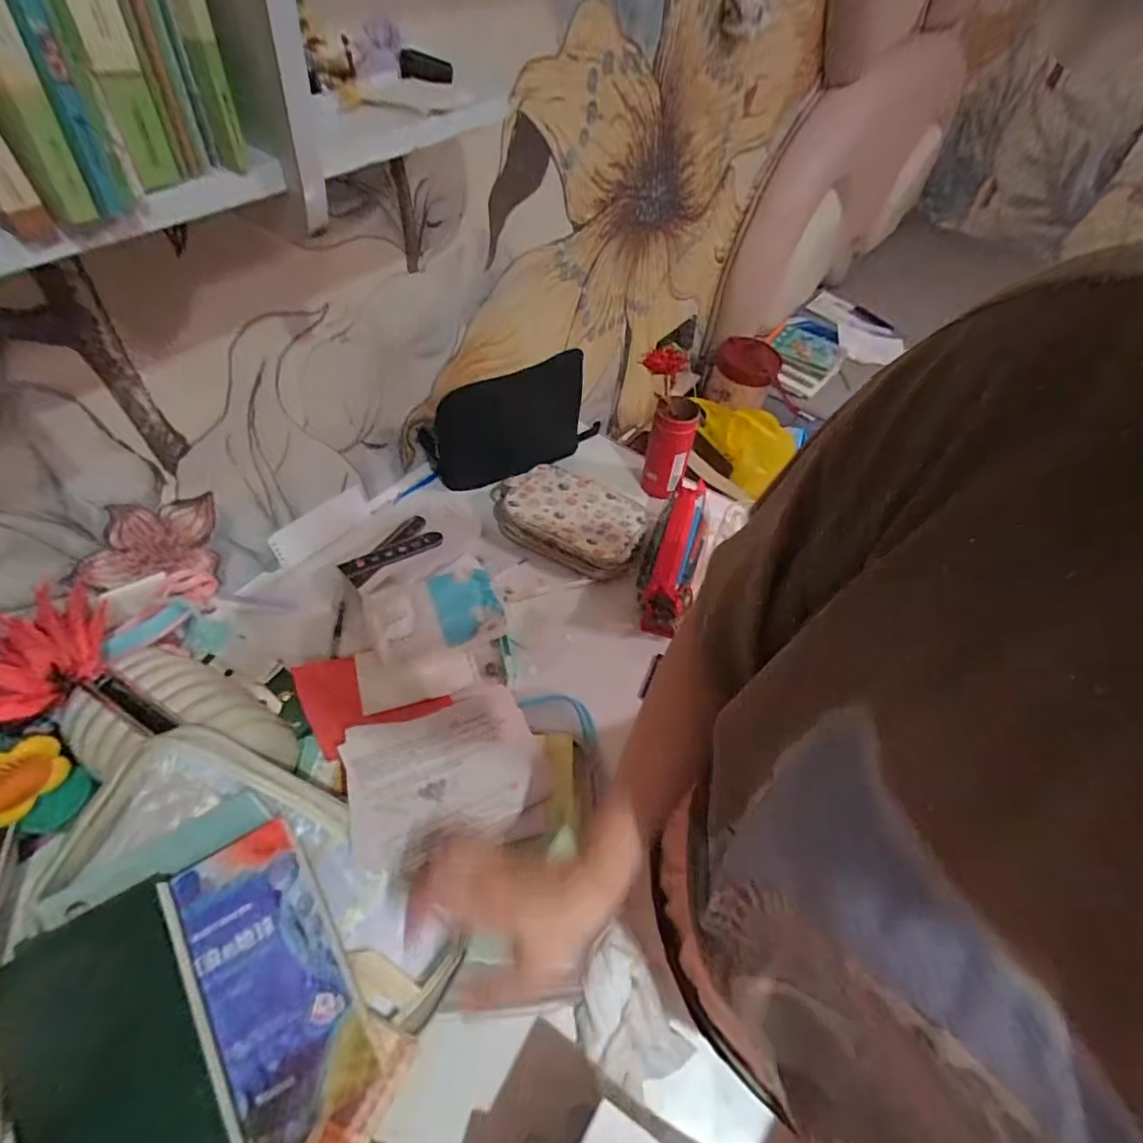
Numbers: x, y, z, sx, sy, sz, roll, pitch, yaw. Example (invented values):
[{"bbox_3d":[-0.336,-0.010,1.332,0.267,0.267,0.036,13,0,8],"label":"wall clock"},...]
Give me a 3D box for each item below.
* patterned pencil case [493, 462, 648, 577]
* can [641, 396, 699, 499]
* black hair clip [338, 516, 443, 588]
[{"bbox_3d":[-0.012,-0.083,0.826,0.251,0.047,0.138,23,55,14],"label":"patterned pencil case"},{"bbox_3d":[0.150,-0.184,0.847,0.062,0.160,0.065,2,53,-2],"label":"can"},{"bbox_3d":[-0.251,-0.026,0.764,0.056,0.011,0.134,42,63,18],"label":"black hair clip"}]

